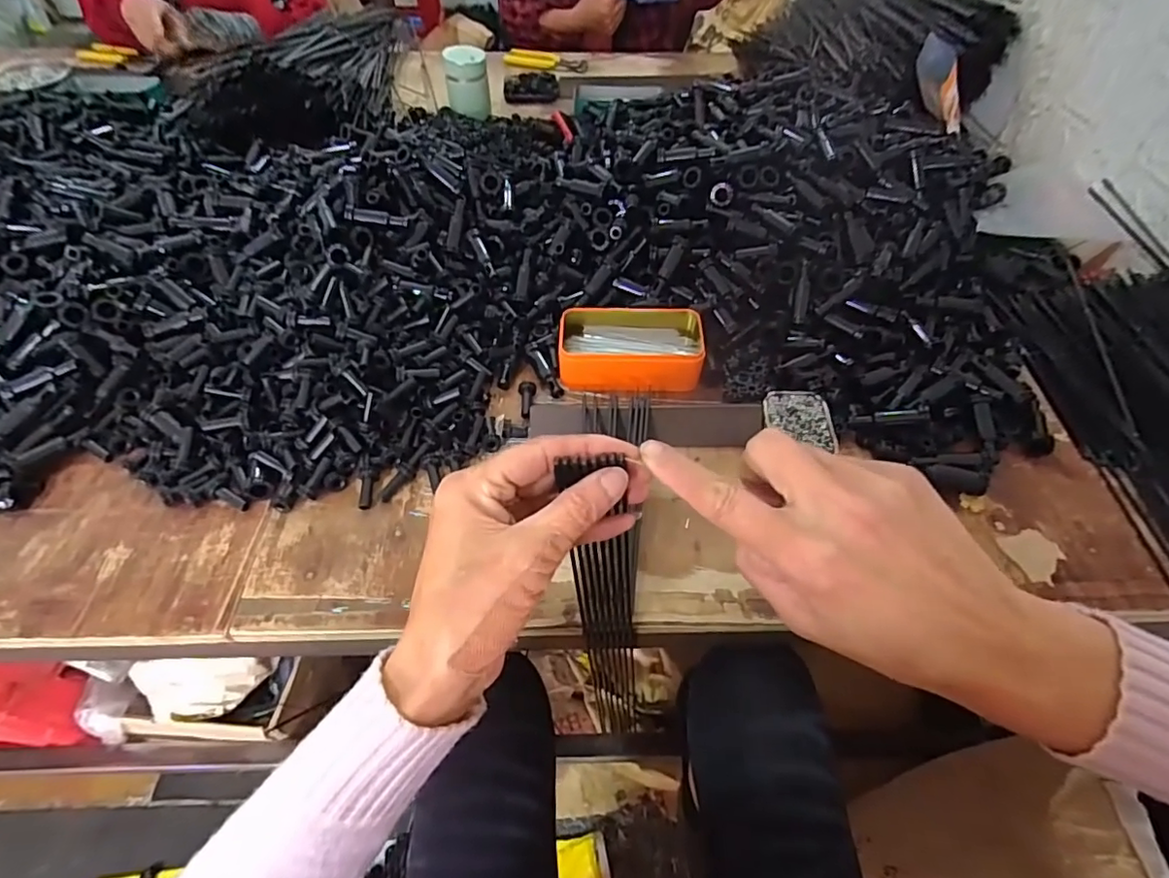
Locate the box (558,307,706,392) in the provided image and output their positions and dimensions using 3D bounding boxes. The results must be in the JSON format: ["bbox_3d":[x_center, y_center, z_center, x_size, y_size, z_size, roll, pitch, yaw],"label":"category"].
[{"bbox_3d":[0.048,-0.096,0.603,0.144,0.046,0.086,3,51,2],"label":"box"}]

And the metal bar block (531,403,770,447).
[{"bbox_3d":[0.058,-0.017,0.548,0.218,0.018,0.045,3,51,1],"label":"metal bar block"}]

